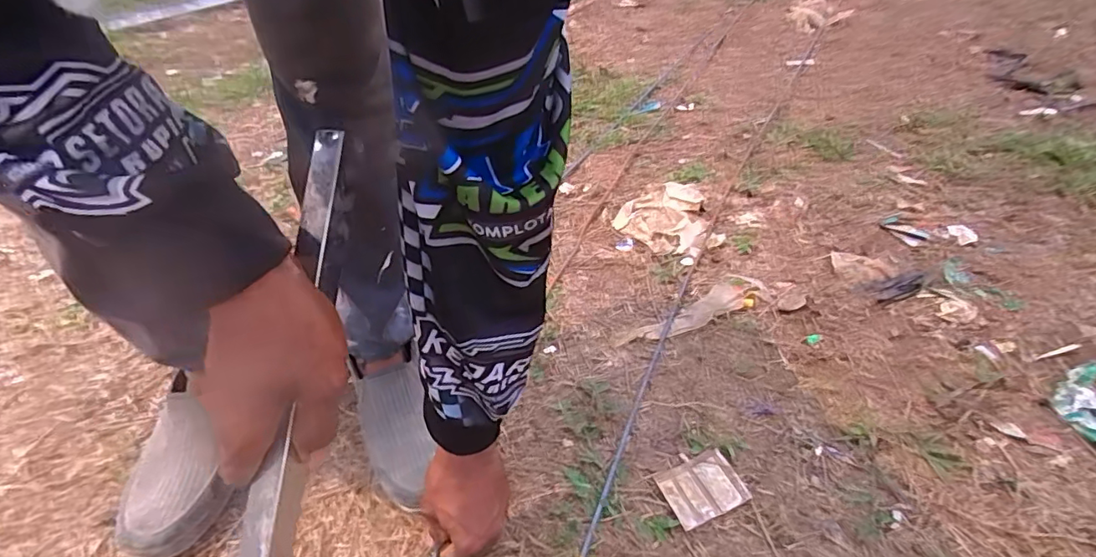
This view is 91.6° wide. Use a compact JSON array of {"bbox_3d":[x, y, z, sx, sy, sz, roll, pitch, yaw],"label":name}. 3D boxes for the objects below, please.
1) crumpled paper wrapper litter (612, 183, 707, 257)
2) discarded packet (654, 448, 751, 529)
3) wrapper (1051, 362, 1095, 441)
[{"bbox_3d":[0.203,-0.112,0.919,0.143,0.030,0.179,26,48,30],"label":"crumpled paper wrapper litter"},{"bbox_3d":[0.160,0.218,0.558,0.079,0.008,0.064,-16,42,-15],"label":"discarded packet"},{"bbox_3d":[0.620,0.135,0.616,0.061,0.013,0.117,20,46,25],"label":"wrapper"}]

